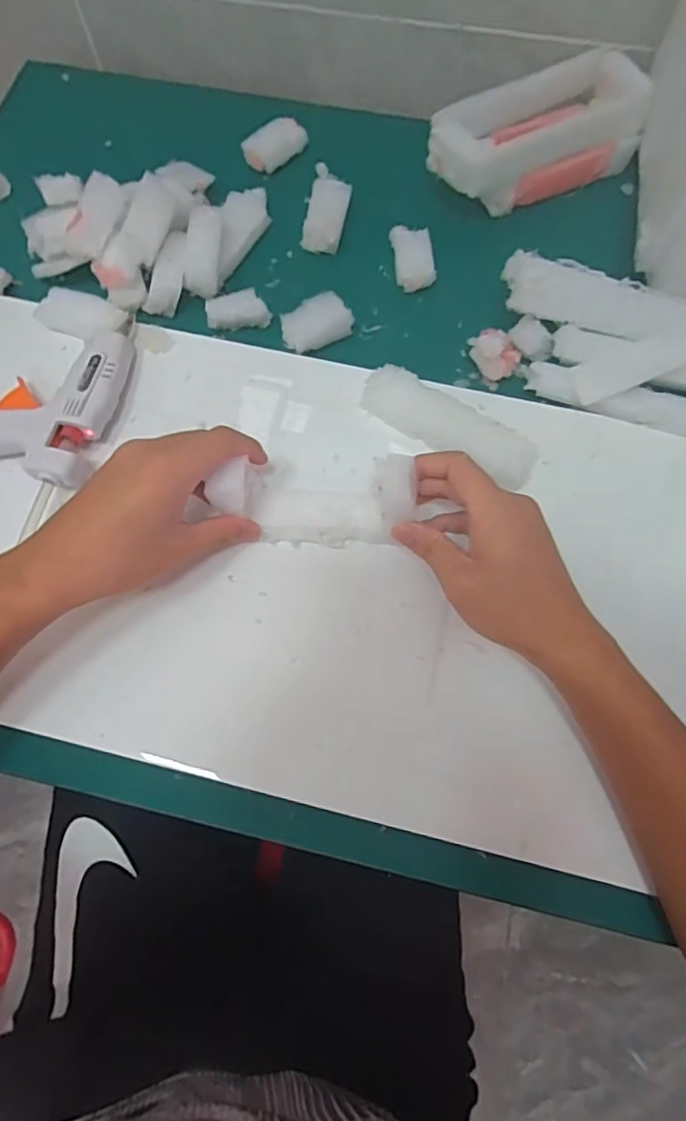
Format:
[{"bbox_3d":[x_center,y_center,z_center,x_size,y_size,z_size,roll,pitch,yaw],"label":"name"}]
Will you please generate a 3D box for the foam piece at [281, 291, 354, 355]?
[{"bbox_3d":[-0.021,-0.179,0.434,0.054,0.018,0.032,-31,76,-7],"label":"foam piece"}]

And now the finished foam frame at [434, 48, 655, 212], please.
[{"bbox_3d":[0.154,-0.343,0.462,0.173,0.054,0.069,-20,73,-5],"label":"finished foam frame"}]

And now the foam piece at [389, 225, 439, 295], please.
[{"bbox_3d":[0.056,-0.243,0.457,0.031,0.014,0.057,-8,75,-1],"label":"foam piece"}]

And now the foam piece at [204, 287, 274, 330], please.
[{"bbox_3d":[-0.080,-0.190,0.434,0.047,0.019,0.017,-11,75,-1],"label":"foam piece"}]

